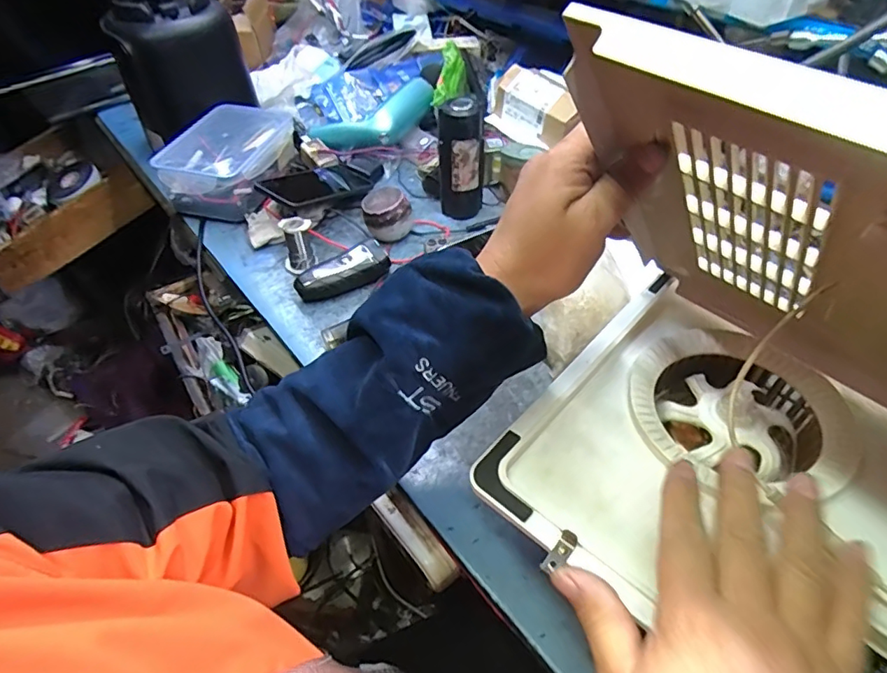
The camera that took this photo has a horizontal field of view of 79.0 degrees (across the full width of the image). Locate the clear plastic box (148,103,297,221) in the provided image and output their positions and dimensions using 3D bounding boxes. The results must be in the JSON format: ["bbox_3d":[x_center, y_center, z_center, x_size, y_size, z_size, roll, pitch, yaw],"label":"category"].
[{"bbox_3d":[-0.319,-0.267,0.810,0.139,0.078,0.209,6,46,8],"label":"clear plastic box"}]

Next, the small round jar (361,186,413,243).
[{"bbox_3d":[-0.075,-0.161,0.710,0.061,0.057,0.054,-29,44,-10],"label":"small round jar"}]

